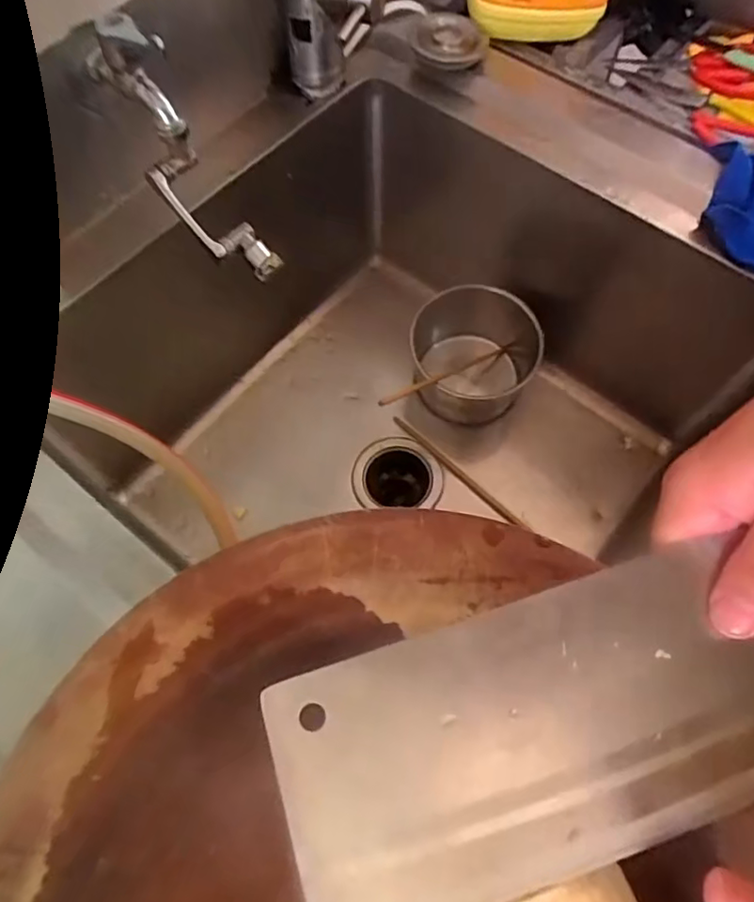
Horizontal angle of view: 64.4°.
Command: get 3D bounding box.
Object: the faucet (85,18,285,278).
[{"bbox_3d":[-0.149,-0.226,0.467,0.053,0.095,0.208,-38,115,-15],"label":"faucet"}]

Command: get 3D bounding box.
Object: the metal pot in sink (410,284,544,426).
[{"bbox_3d":[0.124,-0.117,0.749,0.148,0.102,0.138,0,65,1],"label":"metal pot in sink"}]

